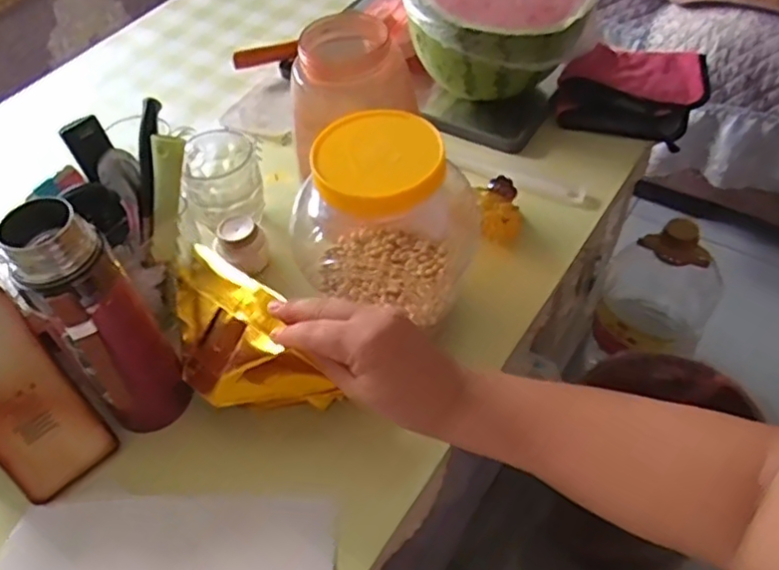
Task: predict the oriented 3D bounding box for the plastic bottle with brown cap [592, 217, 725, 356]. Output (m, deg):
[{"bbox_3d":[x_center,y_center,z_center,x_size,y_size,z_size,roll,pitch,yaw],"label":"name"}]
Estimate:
[{"bbox_3d":[0.381,0.014,0.943,0.158,0.271,0.139,26,57,23],"label":"plastic bottle with brown cap"}]

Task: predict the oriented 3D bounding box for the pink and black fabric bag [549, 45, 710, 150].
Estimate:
[{"bbox_3d":[0.284,-0.235,0.760,0.156,0.053,0.148,19,54,19],"label":"pink and black fabric bag"}]

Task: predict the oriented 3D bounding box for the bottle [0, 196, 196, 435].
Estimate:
[{"bbox_3d":[-0.203,0.040,0.477,0.063,0.217,0.060,-2,50,3],"label":"bottle"}]

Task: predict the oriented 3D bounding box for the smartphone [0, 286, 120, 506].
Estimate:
[{"bbox_3d":[-0.285,0.084,0.499,0.075,0.160,0.010,-37,19,-24],"label":"smartphone"}]

